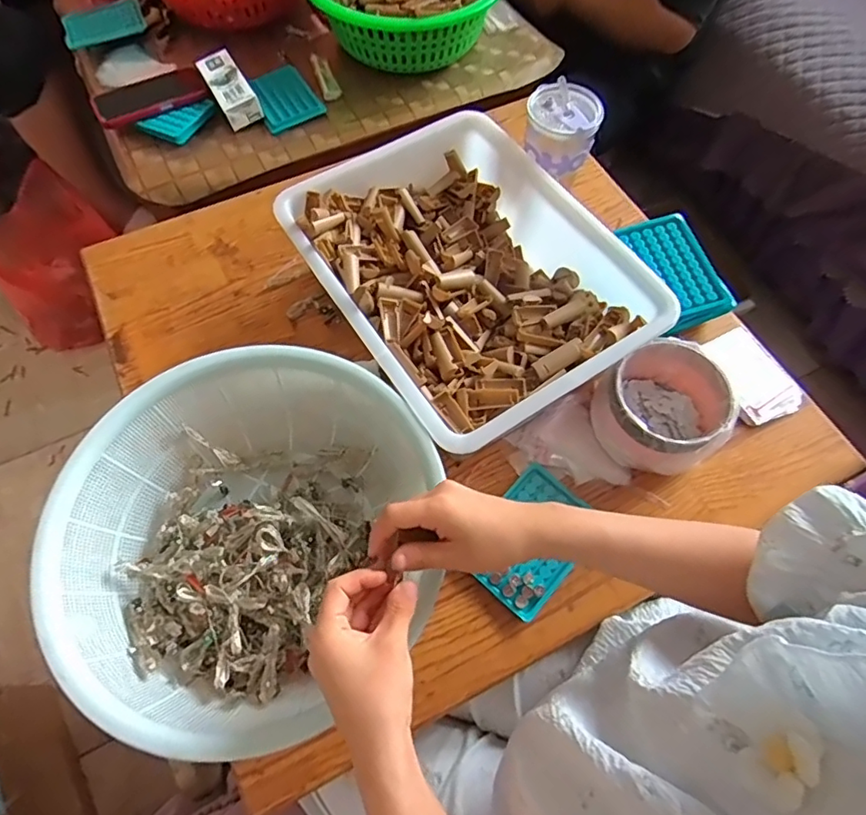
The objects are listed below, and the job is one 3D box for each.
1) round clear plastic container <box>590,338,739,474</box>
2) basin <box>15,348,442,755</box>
[{"bbox_3d":[0.237,0.006,0.577,0.113,0.089,0.120,0,64,-1],"label":"round clear plastic container"},{"bbox_3d":[-0.158,0.112,0.501,0.320,0.112,0.304,0,64,-1],"label":"basin"}]

